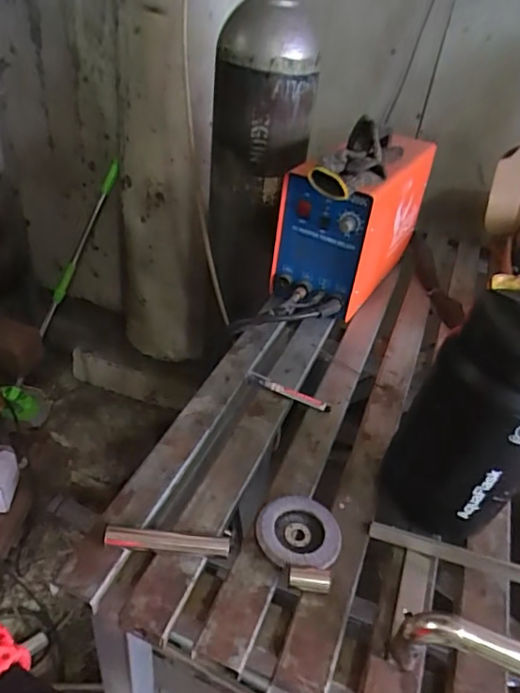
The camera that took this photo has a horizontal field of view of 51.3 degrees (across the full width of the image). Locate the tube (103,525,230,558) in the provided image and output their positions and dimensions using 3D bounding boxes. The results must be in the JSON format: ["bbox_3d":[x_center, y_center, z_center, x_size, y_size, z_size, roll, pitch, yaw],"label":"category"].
[{"bbox_3d":[-0.096,0.203,0.559,0.127,0.020,0.018,8,35,-1],"label":"tube"}]

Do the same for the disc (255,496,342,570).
[{"bbox_3d":[0.042,0.201,0.587,0.090,0.013,0.087,5,36,-5],"label":"disc"}]

